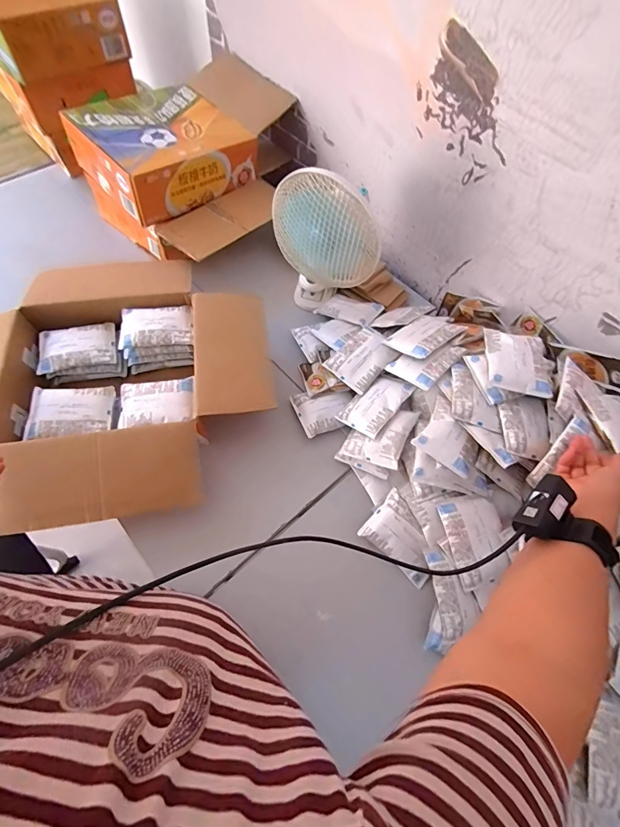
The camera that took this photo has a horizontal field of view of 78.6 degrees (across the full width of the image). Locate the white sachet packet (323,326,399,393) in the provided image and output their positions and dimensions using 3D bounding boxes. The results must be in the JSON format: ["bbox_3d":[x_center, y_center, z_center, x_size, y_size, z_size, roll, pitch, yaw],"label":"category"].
[{"bbox_3d":[0.099,-0.104,0.728,0.095,0.014,0.111,43,87,18],"label":"white sachet packet"}]

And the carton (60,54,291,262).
[{"bbox_3d":[-0.246,-0.572,0.891,0.401,0.214,0.427,41,67,17],"label":"carton"}]

